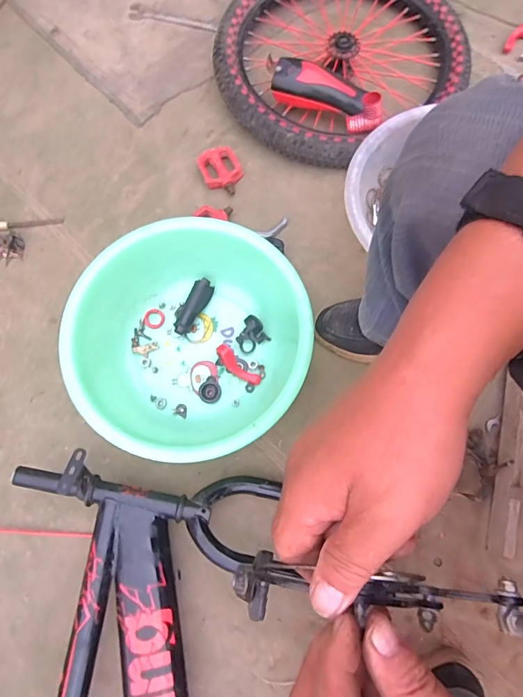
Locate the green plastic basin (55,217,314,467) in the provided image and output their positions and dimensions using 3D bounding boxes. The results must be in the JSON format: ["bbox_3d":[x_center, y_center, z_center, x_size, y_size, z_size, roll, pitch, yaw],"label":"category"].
[{"bbox_3d":[-0.112,-0.018,0.681,0.349,0.133,0.322,0,73,1],"label":"green plastic basin"}]

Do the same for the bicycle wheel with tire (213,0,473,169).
[{"bbox_3d":[0.142,-0.594,0.881,0.482,0.053,0.457,0,73,1],"label":"bicycle wheel with tire"}]

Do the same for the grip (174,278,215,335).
[{"bbox_3d":[-0.116,-0.071,0.748,0.030,0.034,0.104,27,76,9],"label":"grip"}]

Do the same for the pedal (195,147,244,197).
[{"bbox_3d":[-0.076,-0.338,0.833,0.075,0.031,0.093,-19,74,-4],"label":"pedal"}]

